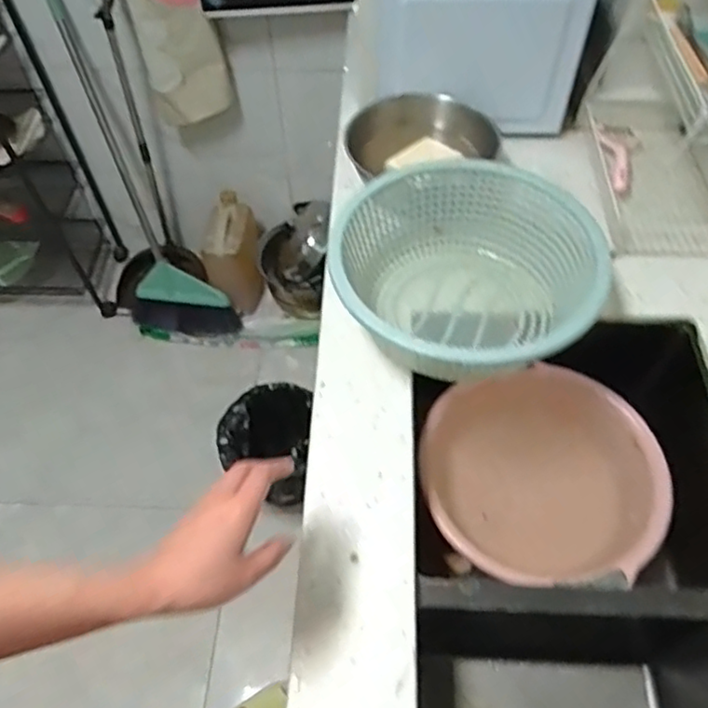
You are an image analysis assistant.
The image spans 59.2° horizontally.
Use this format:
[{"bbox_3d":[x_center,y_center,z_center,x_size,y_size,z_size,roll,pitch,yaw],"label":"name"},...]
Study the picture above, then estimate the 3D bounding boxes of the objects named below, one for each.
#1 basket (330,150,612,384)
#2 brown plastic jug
[{"bbox_3d":[0.131,-0.084,0.767,0.304,0.136,0.290,-1,55,1],"label":"basket"},{"bbox_3d":[-0.322,-0.276,1.735,0.132,0.281,0.232,0,55,1],"label":"brown plastic jug"}]

